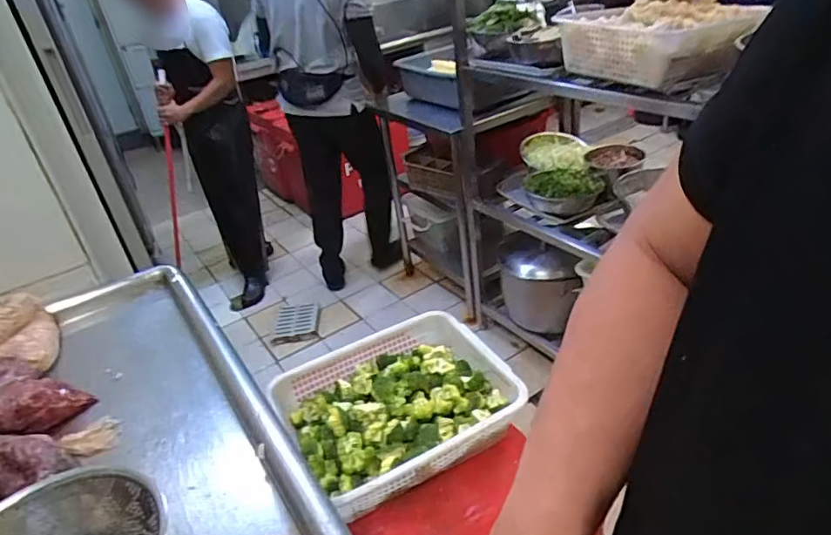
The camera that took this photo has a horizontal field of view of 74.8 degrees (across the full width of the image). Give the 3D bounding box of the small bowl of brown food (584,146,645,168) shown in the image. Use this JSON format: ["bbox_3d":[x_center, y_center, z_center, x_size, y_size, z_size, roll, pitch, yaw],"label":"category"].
[{"bbox_3d":[0.618,-0.345,1.696,0.168,0.042,0.124,10,36,26],"label":"small bowl of brown food"}]

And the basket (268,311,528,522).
[{"bbox_3d":[-0.027,0.249,1.031,0.390,0.111,0.334,-24,35,-24],"label":"basket"}]

